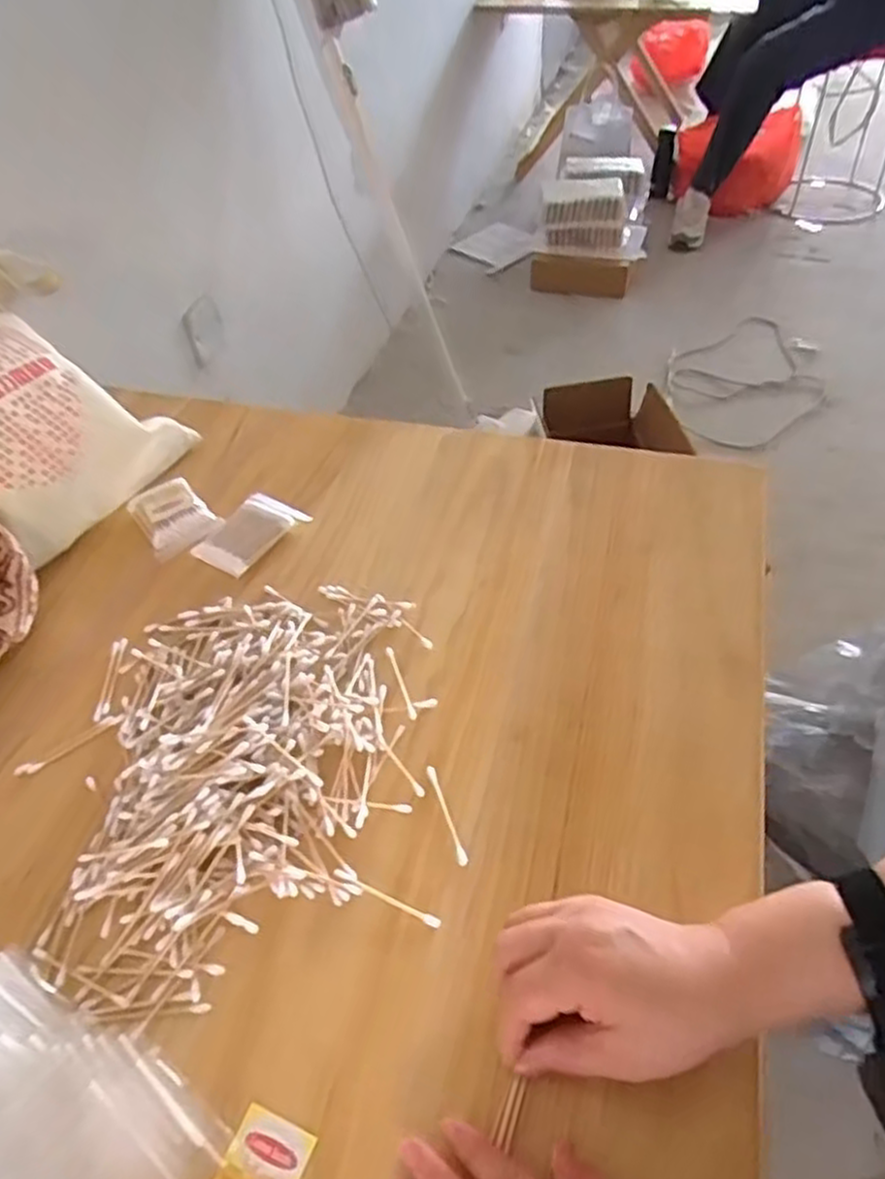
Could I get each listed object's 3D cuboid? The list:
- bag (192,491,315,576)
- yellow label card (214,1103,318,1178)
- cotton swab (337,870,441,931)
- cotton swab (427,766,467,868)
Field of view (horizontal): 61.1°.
[{"bbox_3d":[-0.170,-0.054,0.667,0.061,0.012,0.090,25,53,23],"label":"bag"},{"bbox_3d":[-0.089,0.287,0.373,0.039,0.004,0.041,16,50,16],"label":"yellow label card"},{"bbox_3d":[-0.034,0.186,0.453,0.072,0.004,0.006,19,51,19],"label":"cotton swab"},{"bbox_3d":[0.002,0.144,0.488,0.007,0.004,0.073,-15,49,-11],"label":"cotton swab"}]

